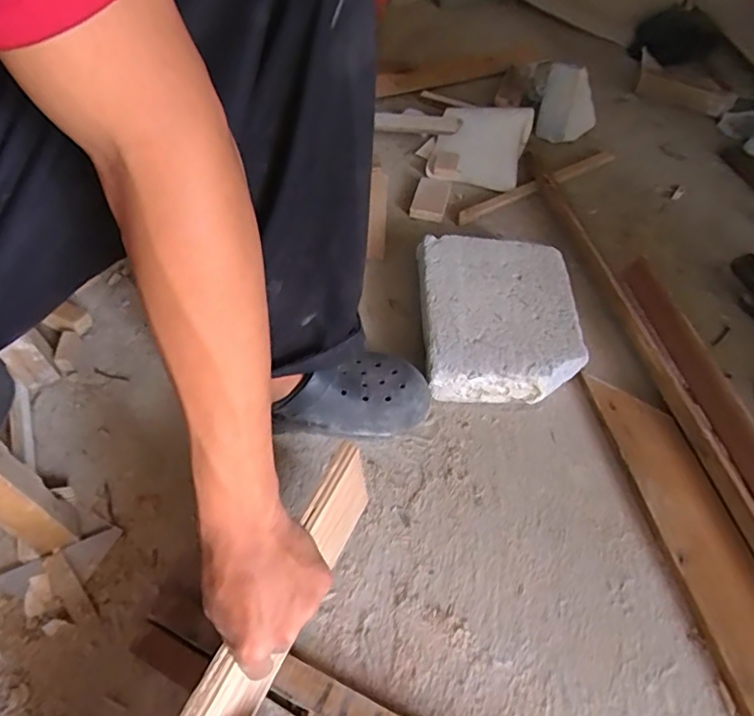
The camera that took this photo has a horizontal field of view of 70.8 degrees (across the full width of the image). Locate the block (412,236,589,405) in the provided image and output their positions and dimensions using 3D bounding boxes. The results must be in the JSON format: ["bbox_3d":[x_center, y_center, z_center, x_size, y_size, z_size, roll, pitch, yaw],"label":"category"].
[{"bbox_3d":[0.162,-0.055,0.737,0.200,0.084,0.244,0,53,-1],"label":"block"}]

